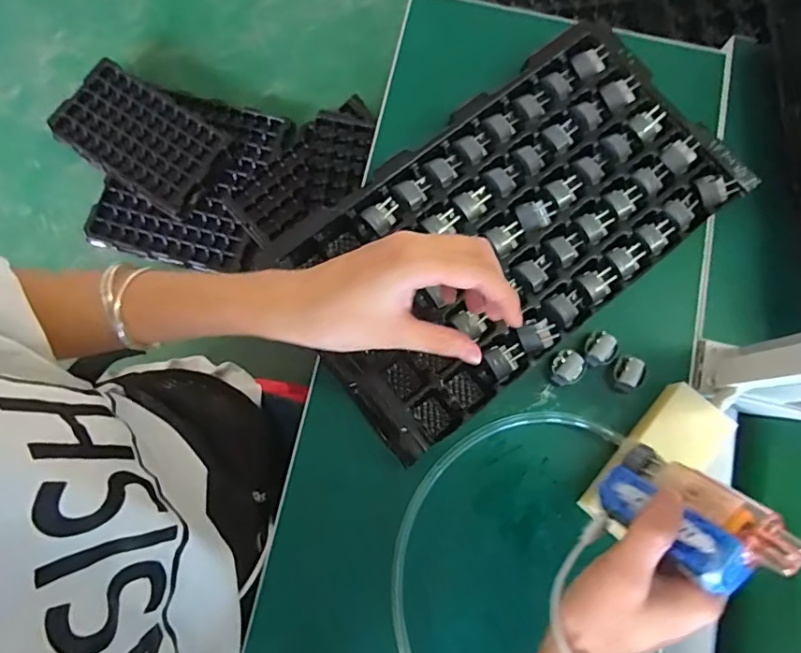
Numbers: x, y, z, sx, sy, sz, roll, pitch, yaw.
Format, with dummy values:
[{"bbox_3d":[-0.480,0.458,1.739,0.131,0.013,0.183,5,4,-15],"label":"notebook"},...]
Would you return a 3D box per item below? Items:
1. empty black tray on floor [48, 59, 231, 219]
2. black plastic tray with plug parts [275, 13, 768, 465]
[{"bbox_3d":[-0.577,-0.425,1.193,0.376,0.040,0.223,33,79,6],"label":"empty black tray on floor"},{"bbox_3d":[0.085,-0.076,0.432,0.351,0.040,0.190,-38,81,-8],"label":"black plastic tray with plug parts"}]

